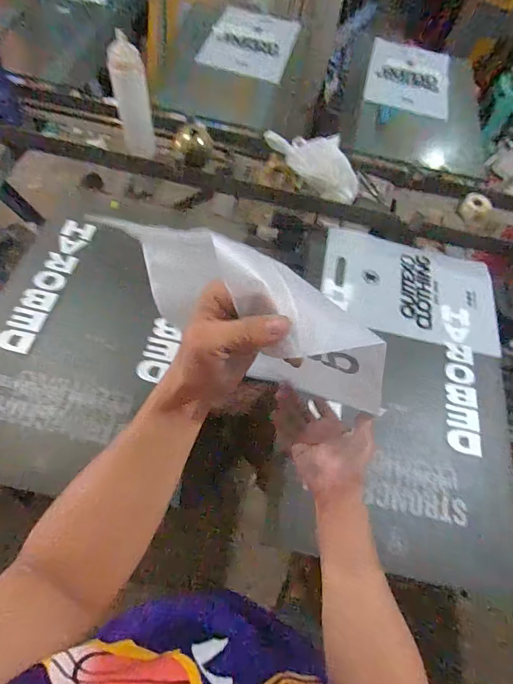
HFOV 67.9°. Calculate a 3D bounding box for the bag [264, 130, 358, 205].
[{"bbox_3d":[0.125,-0.426,0.868,0.260,0.105,0.082,36,65,12],"label":"bag"}]

